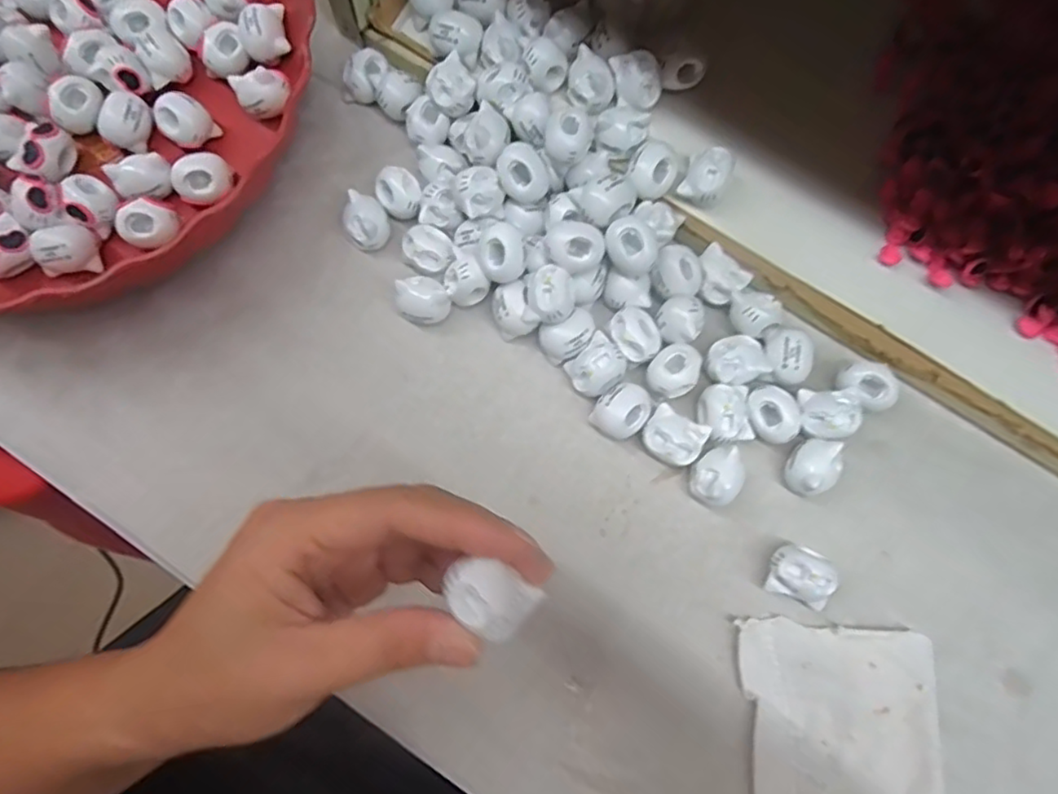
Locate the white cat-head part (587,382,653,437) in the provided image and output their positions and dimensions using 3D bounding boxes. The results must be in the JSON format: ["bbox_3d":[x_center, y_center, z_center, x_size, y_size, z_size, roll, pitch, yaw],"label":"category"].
[{"bbox_3d":[0.041,0.007,0.281,0.021,0.018,0.025,36,78,8],"label":"white cat-head part"}]

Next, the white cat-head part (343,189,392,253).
[{"bbox_3d":[-0.076,-0.082,0.300,0.019,0.023,0.022,-12,76,-4],"label":"white cat-head part"}]

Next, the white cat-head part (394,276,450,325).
[{"bbox_3d":[-0.049,-0.044,0.290,0.022,0.020,0.021,0,76,-1],"label":"white cat-head part"}]

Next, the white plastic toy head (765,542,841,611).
[{"bbox_3d":[0.113,0.073,0.263,0.026,0.020,0.022,23,77,5],"label":"white plastic toy head"}]

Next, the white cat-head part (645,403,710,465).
[{"bbox_3d":[0.062,0.019,0.278,0.025,0.020,0.021,29,77,6],"label":"white cat-head part"}]

